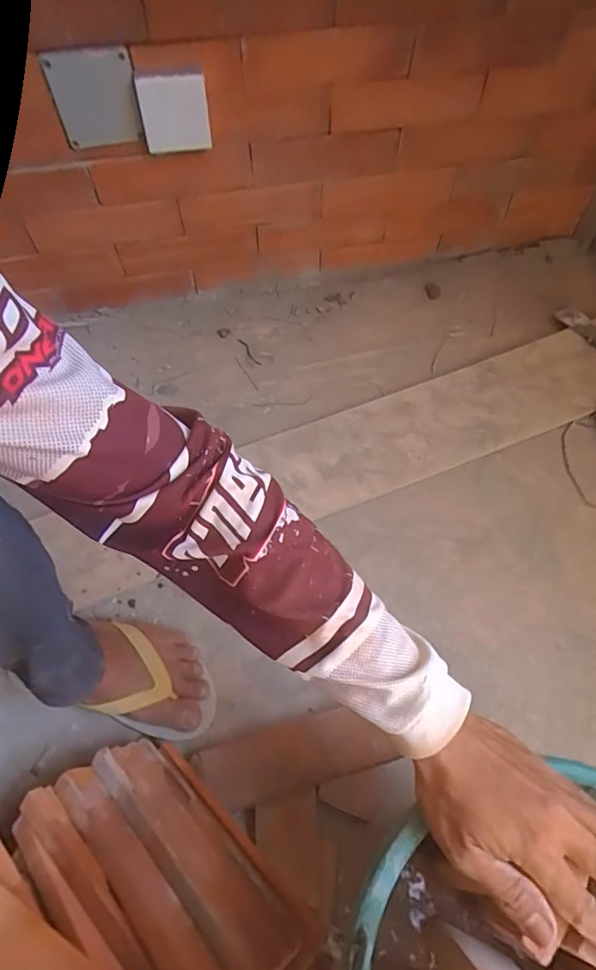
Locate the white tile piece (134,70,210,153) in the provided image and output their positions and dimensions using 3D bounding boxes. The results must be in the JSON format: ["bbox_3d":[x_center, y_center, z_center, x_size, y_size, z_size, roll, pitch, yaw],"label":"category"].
[{"bbox_3d":[-0.159,-0.478,0.647,0.085,0.089,0.015,-6,60,-3],"label":"white tile piece"}]

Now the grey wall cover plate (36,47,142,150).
[{"bbox_3d":[-0.254,-0.484,0.632,0.104,0.096,0.005,-6,47,0],"label":"grey wall cover plate"}]

